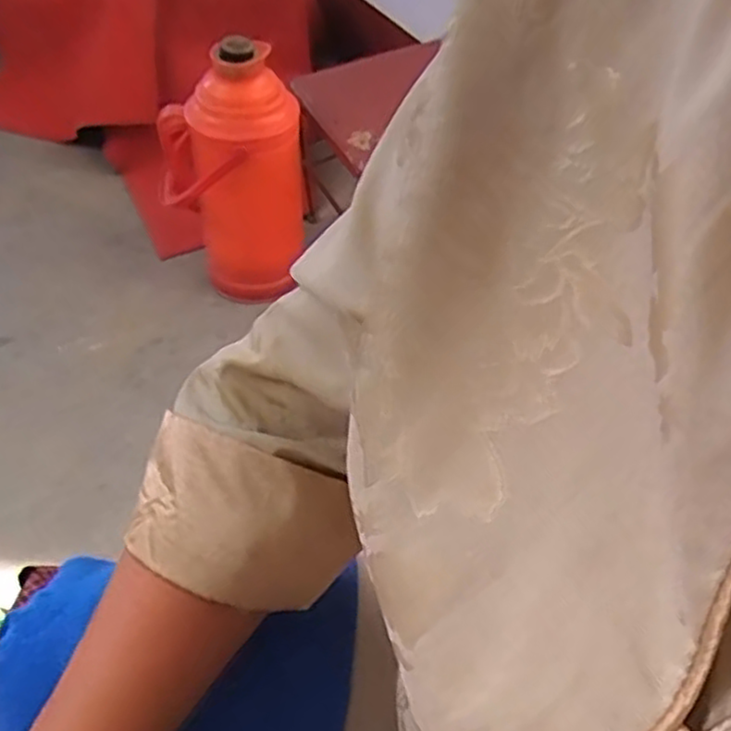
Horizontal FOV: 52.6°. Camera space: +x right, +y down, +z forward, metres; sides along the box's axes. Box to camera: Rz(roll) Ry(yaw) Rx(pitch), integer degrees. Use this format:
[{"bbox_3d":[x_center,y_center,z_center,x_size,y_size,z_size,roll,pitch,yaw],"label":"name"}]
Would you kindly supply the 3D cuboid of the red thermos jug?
[{"bbox_3d":[-0.193,-0.265,1.086,0.203,0.370,0.158,-6,48,-6],"label":"red thermos jug"}]

